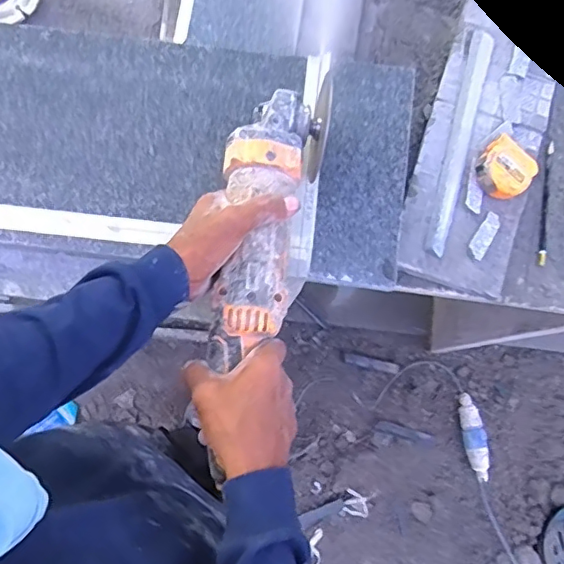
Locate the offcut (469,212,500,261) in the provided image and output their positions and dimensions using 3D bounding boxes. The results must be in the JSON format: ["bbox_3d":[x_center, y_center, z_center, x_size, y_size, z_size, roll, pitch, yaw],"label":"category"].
[{"bbox_3d":[0.222,-0.051,0.604,0.019,0.006,0.055,33,81,5],"label":"offcut"}]

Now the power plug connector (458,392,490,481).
[{"bbox_3d":[0.452,0.365,1.303,0.055,0.036,0.200,-13,80,-3],"label":"power plug connector"}]

